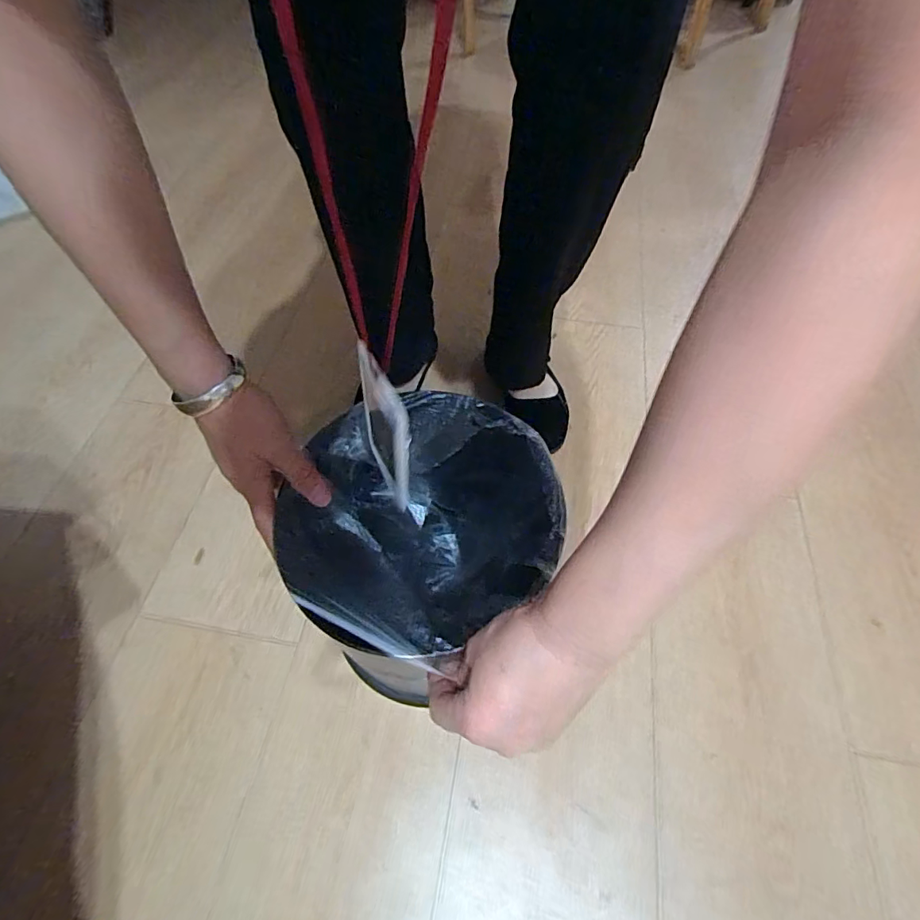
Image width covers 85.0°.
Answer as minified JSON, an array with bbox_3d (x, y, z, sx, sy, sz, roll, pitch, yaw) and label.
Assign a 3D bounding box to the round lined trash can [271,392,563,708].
[{"bbox_3d":[-0.040,0.095,0.493,0.221,0.246,0.213,1,58,-1],"label":"round lined trash can"}]

